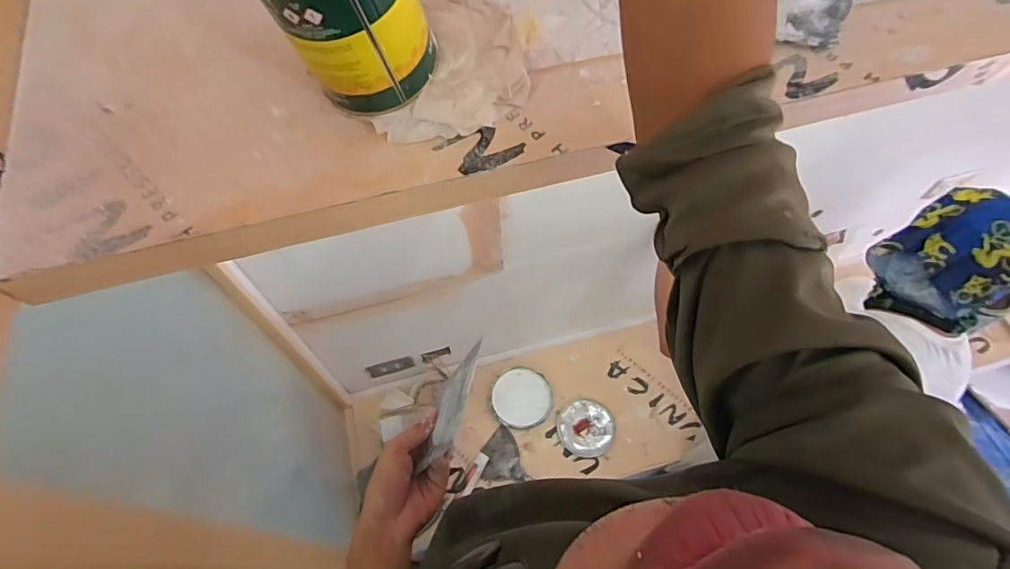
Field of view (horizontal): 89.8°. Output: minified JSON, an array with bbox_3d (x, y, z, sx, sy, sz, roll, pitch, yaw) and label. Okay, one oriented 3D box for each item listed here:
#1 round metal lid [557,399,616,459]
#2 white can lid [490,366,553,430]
[{"bbox_3d":[0.219,0.385,1.363,0.147,0.023,0.147,0,59,0],"label":"round metal lid"},{"bbox_3d":[0.046,0.313,1.403,0.165,0.023,0.164,3,59,2],"label":"white can lid"}]

